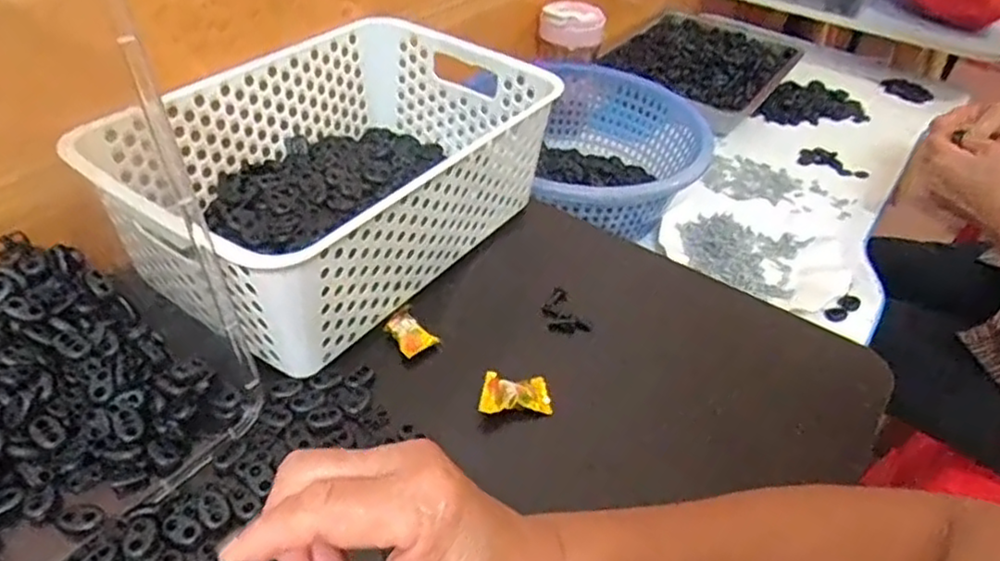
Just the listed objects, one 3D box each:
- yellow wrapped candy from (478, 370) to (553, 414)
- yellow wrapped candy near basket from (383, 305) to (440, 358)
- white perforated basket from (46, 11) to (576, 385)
[{"bbox_3d":[0.010,0.070,0.437,0.047,0.010,0.025,4,39,-24],"label":"yellow wrapped candy"},{"bbox_3d":[-0.062,0.034,0.475,0.026,0.009,0.039,-25,50,-31],"label":"yellow wrapped candy near basket"},{"bbox_3d":[-0.117,-0.082,0.521,0.207,0.109,0.293,30,46,25],"label":"white perforated basket"}]

